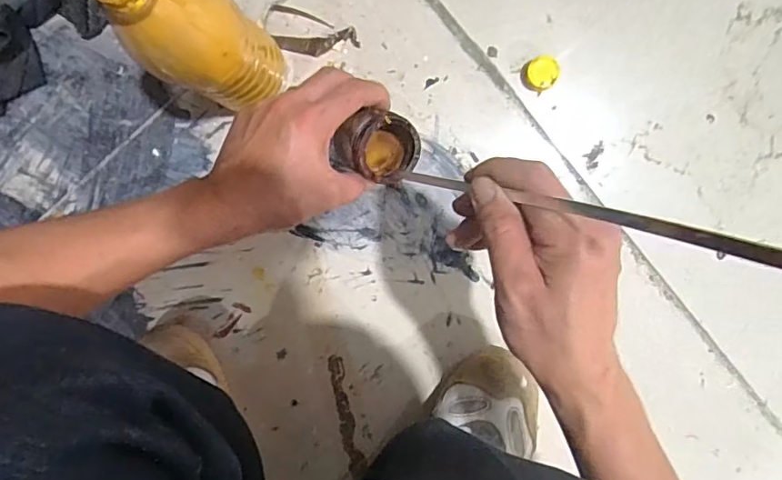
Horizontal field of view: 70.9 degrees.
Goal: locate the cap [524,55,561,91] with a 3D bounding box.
[{"bbox_3d":[0.139,-0.154,0.507,0.029,0.018,0.030,0,94,3],"label":"cap"}]

